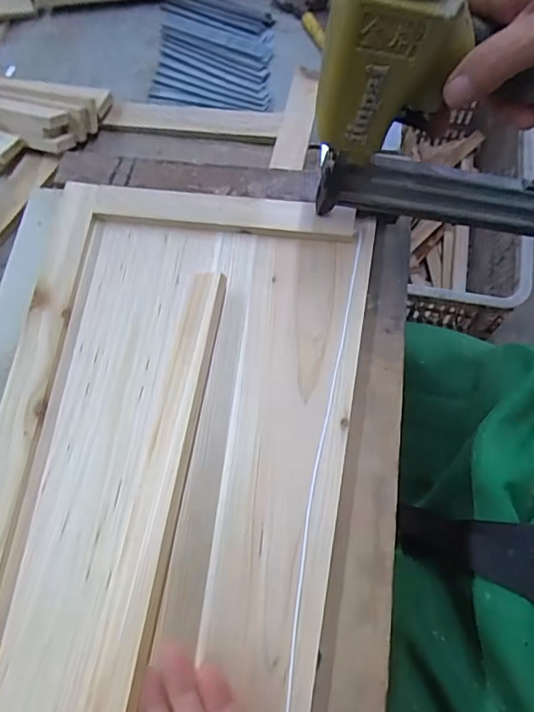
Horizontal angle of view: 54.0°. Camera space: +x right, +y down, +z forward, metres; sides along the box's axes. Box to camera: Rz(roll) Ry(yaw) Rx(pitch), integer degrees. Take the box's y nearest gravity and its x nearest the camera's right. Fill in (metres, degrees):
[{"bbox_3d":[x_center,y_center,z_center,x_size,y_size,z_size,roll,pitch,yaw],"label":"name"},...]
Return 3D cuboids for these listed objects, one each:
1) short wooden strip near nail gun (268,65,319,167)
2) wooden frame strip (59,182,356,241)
[{"bbox_3d":[0.027,-0.208,0.451,0.028,0.011,0.125,8,64,6],"label":"short wooden strip near nail gun"},{"bbox_3d":[-0.048,-0.114,0.406,0.228,0.009,0.030,7,66,4],"label":"wooden frame strip"}]

